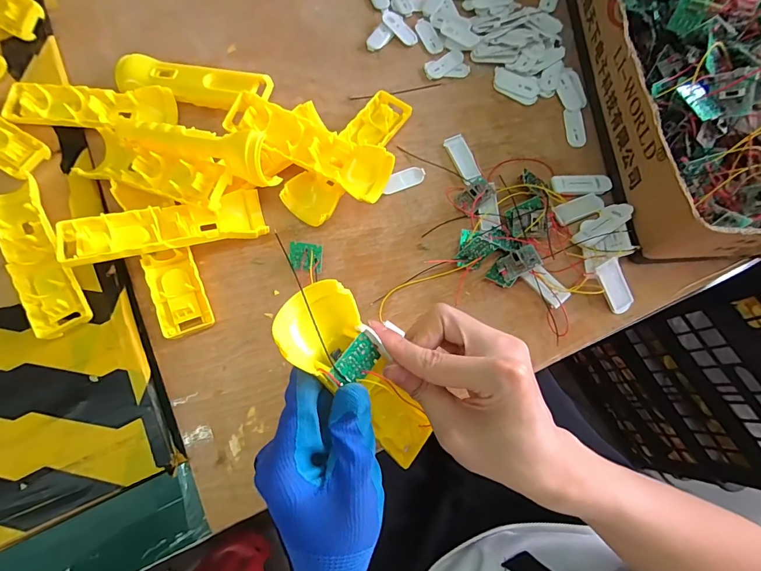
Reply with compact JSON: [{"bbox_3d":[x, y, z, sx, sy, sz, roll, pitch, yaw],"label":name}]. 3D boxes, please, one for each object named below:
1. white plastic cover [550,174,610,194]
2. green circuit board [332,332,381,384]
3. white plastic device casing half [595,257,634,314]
[{"bbox_3d":[0.202,-0.103,0.396,0.054,0.012,0.022,-1,74,-2],"label":"white plastic cover"},{"bbox_3d":[-0.015,0.048,0.243,0.033,0.004,0.022,-51,123,-23],"label":"green circuit board"},{"bbox_3d":[0.212,0.002,0.353,0.021,0.005,0.052,-32,105,8],"label":"white plastic device casing half"}]

